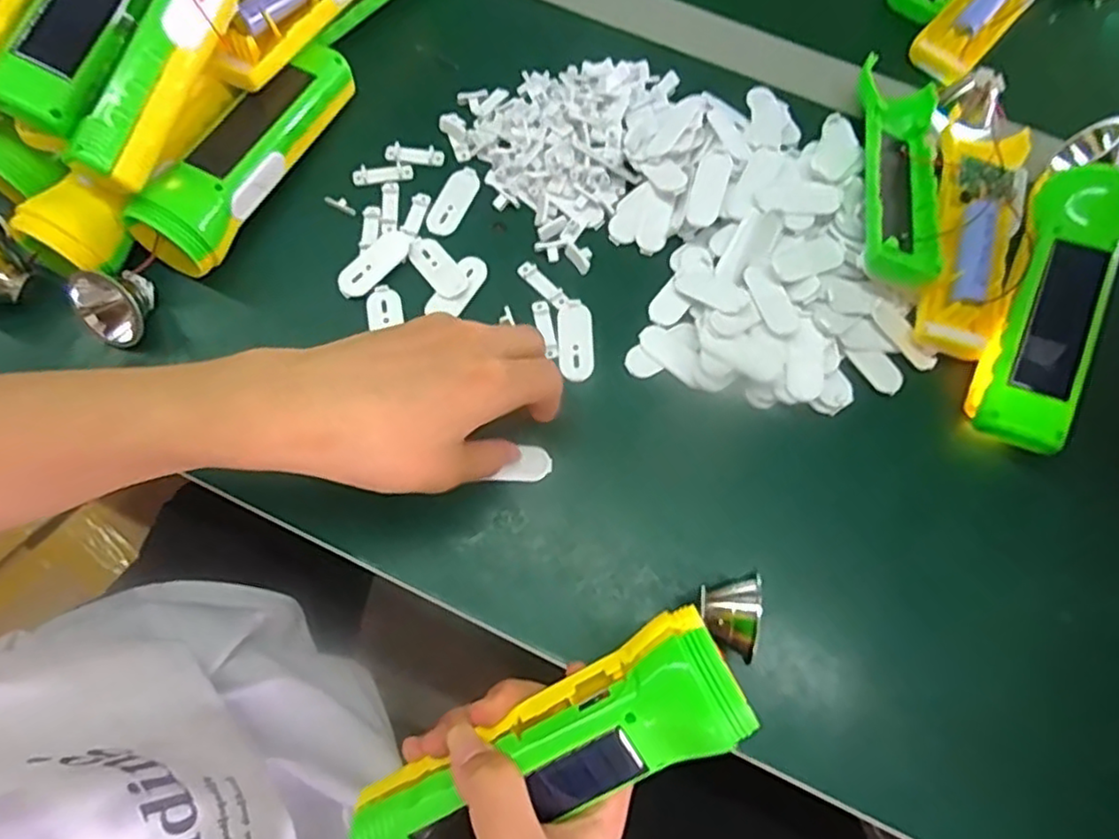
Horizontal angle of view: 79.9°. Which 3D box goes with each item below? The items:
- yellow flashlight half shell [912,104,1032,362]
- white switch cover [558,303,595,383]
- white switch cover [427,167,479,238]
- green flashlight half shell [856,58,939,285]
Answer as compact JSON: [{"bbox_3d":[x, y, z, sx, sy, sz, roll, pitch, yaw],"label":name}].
[{"bbox_3d":[0.242,-0.113,0.393,0.050,0.037,0.155,19,71,5],"label":"yellow flashlight half shell"},{"bbox_3d":[0.010,-0.045,0.390,0.021,0.004,0.047,-1,71,-2],"label":"white switch cover"},{"bbox_3d":[-0.065,-0.135,0.417,0.018,0.004,0.051,23,72,6],"label":"white switch cover"},{"bbox_3d":[0.203,-0.151,0.391,0.049,0.029,0.154,10,71,2],"label":"green flashlight half shell"}]

